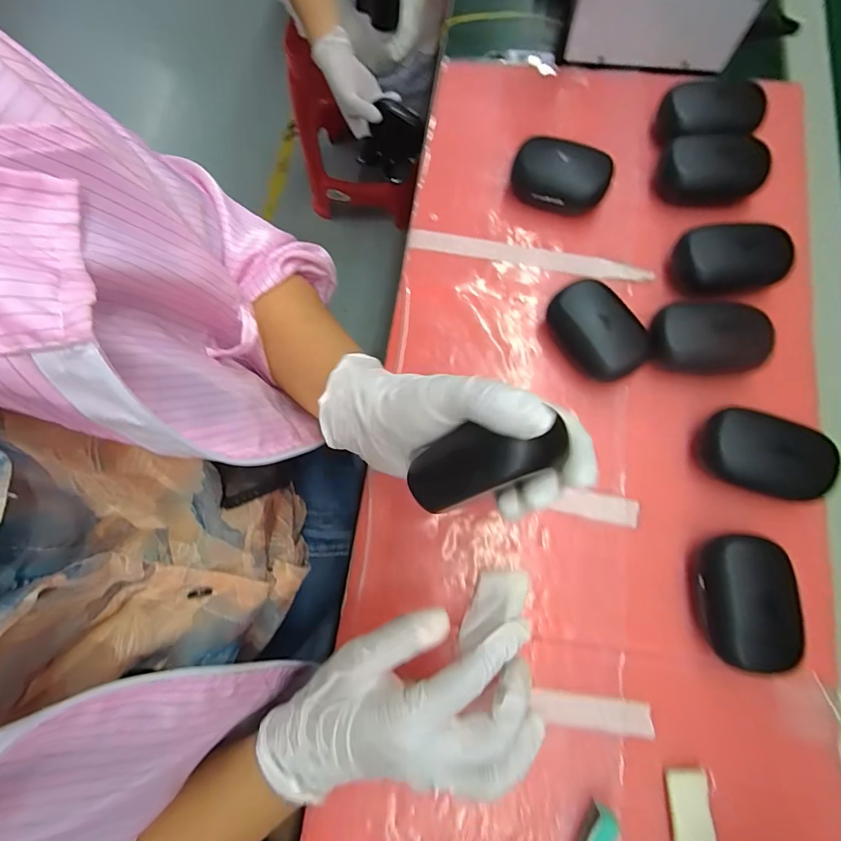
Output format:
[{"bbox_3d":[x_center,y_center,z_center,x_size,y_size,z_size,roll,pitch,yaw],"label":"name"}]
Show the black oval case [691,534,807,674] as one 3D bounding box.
[{"bbox_3d":[0.217,0.121,0.280,0.051,0.033,0.081,1,76,2],"label":"black oval case"}]

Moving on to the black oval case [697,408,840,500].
[{"bbox_3d":[0.249,0.025,0.296,0.080,0.042,0.052,24,78,7],"label":"black oval case"}]

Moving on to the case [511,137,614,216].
[{"bbox_3d":[0.122,-0.212,0.367,0.081,0.036,0.056,25,78,8],"label":"case"}]

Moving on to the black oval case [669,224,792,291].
[{"bbox_3d":[0.251,-0.129,0.333,0.081,0.037,0.053,7,76,4],"label":"black oval case"}]

